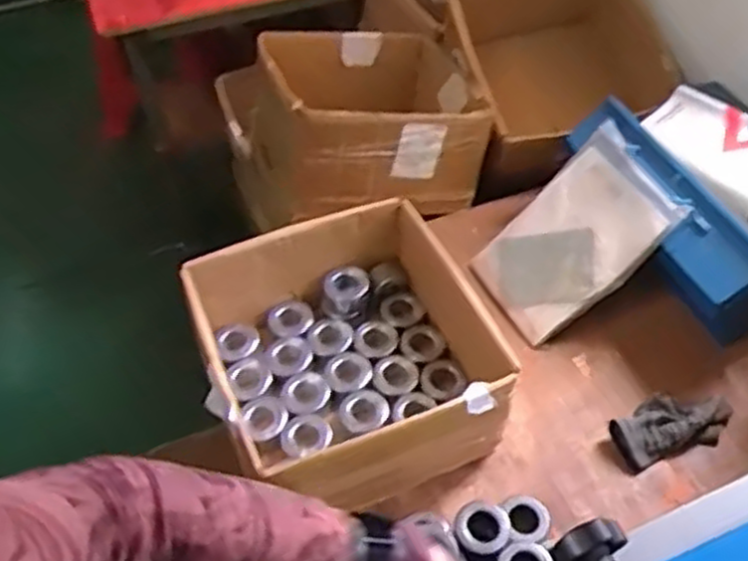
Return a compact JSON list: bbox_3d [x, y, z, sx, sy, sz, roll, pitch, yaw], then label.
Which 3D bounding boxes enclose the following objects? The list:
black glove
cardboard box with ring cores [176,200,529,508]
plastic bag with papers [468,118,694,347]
[{"bbox_3d":[0.381,0.183,0.996,0.152,0.044,0.082,-16,52,-12],"label":"black glove"},{"bbox_3d":[-0.024,0.096,0.984,0.346,0.175,0.324,-19,52,-14],"label":"cardboard box with ring cores"},{"bbox_3d":[0.278,-0.061,1.095,0.275,0.033,0.184,-44,57,19],"label":"plastic bag with papers"}]

